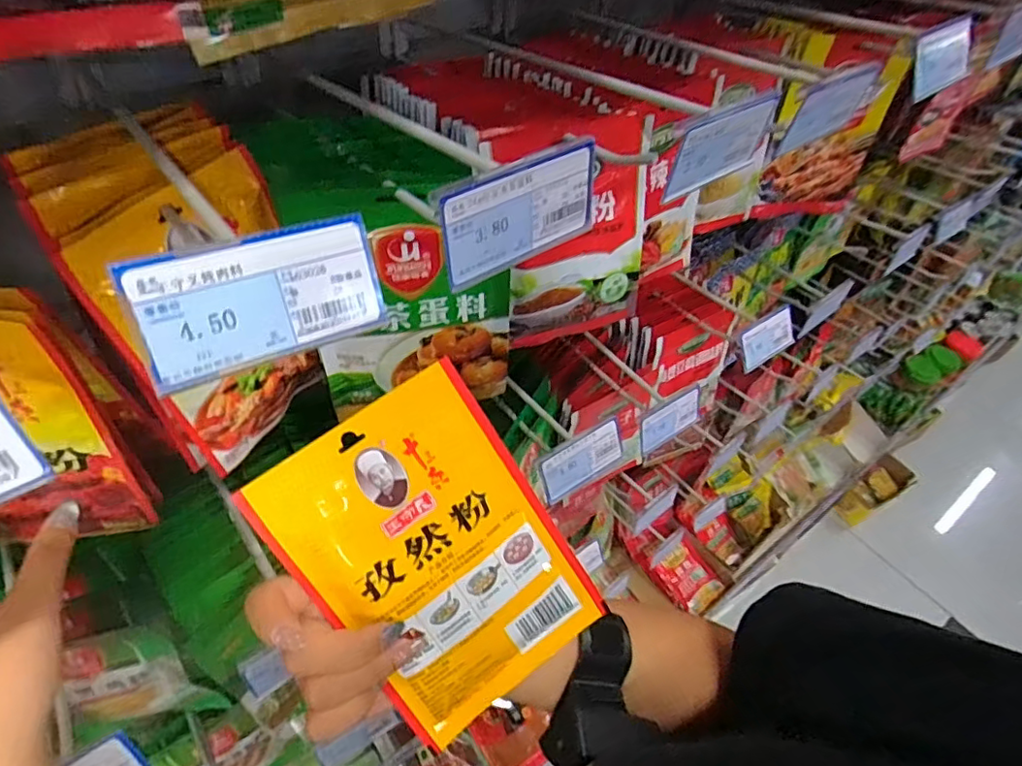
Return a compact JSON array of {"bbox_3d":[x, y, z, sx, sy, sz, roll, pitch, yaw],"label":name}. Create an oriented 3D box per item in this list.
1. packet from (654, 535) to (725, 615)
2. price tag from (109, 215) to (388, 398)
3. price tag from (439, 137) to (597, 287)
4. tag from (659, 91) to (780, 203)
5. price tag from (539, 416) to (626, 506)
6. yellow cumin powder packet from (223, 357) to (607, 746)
[{"bbox_3d":[0.403,0.435,1.312,0.104,0.027,0.144,-41,87,-3],"label":"packet"},{"bbox_3d":[-0.081,-0.028,0.194,0.078,0.041,0.004,-24,26,-32],"label":"price tag"},{"bbox_3d":[0.005,-0.070,0.241,0.079,0.041,0.010,-32,58,-28],"label":"price tag"},{"bbox_3d":[0.113,-0.125,0.308,0.078,0.045,0.010,-32,58,-28],"label":"tag"},{"bbox_3d":[0.059,0.062,0.472,0.078,0.044,0.006,-26,25,-23],"label":"price tag"},{"bbox_3d":[-0.035,0.088,0.294,0.114,0.008,0.166,-35,102,-13],"label":"yellow cumin powder packet"}]

